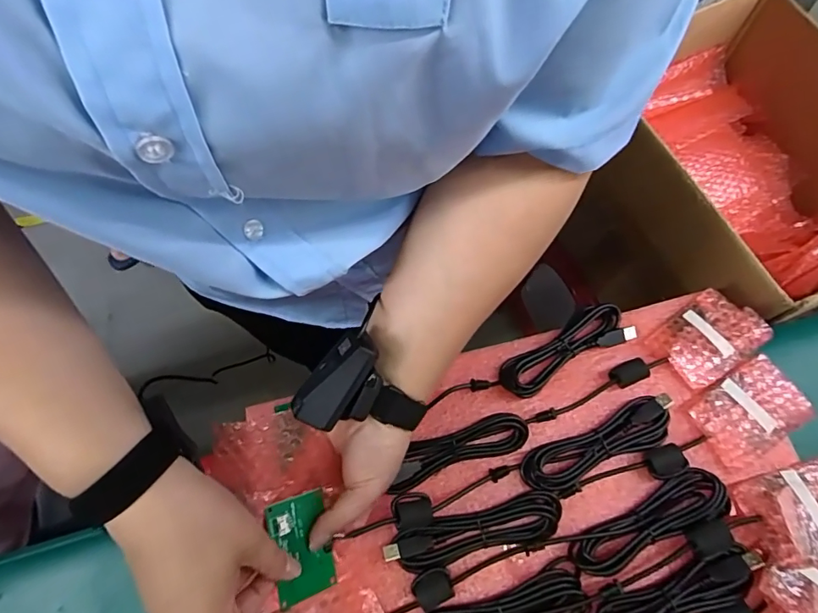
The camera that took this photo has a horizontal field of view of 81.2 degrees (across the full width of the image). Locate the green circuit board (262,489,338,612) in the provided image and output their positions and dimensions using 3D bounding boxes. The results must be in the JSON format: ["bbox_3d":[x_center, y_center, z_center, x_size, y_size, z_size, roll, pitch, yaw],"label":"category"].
[{"bbox_3d":[-0.079,0.176,0.350,0.044,0.006,0.068,-8,80,-38],"label":"green circuit board"}]

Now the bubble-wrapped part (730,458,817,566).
[{"bbox_3d":[0.342,0.174,0.404,0.099,0.033,0.067,-14,67,-6],"label":"bubble-wrapped part"}]

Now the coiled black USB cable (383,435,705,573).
[{"bbox_3d":[0.129,0.178,0.421,0.297,0.018,0.042,-16,67,-7],"label":"coiled black USB cable"}]

